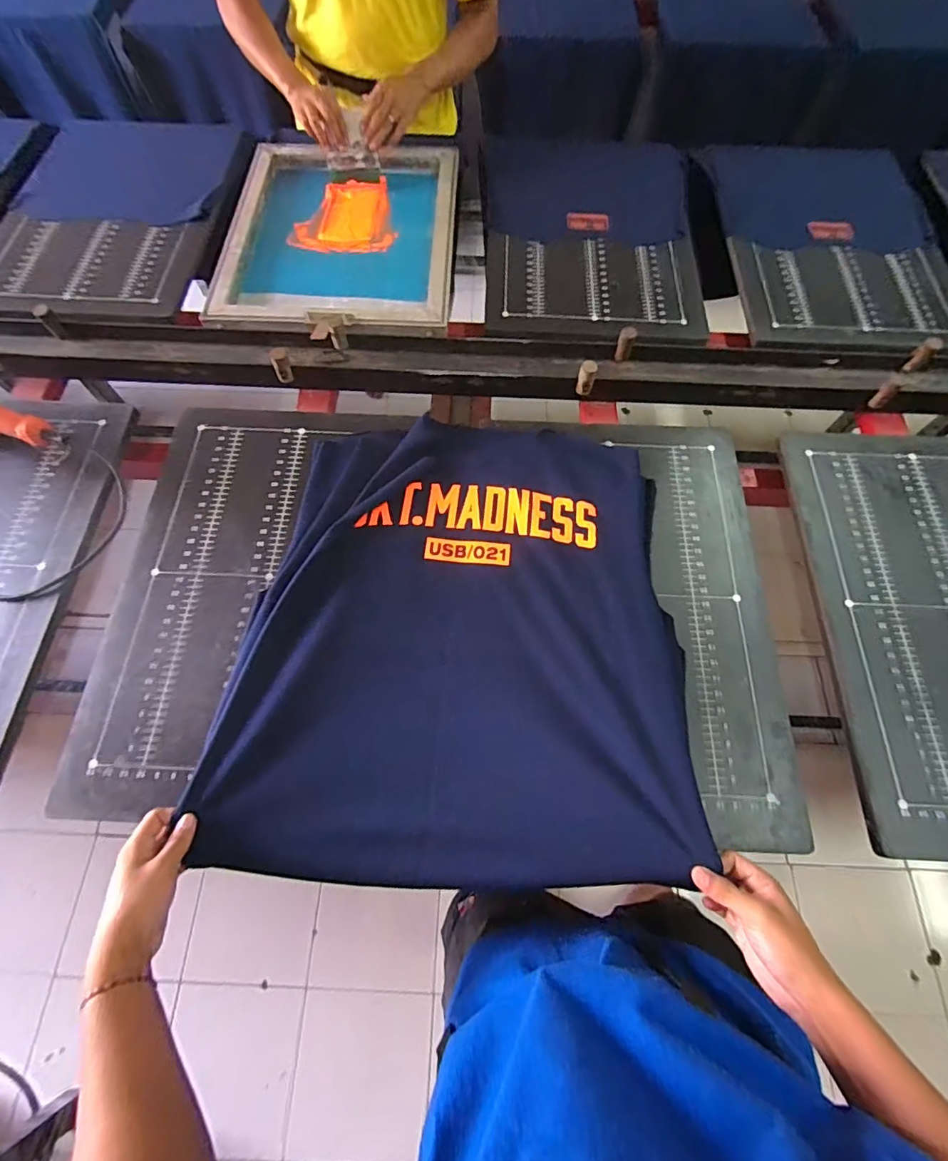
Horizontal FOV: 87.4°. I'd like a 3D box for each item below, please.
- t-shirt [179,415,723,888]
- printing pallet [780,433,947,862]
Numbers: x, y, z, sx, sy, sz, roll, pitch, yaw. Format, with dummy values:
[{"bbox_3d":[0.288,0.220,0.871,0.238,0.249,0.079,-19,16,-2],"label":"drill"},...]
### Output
[{"bbox_3d":[-0.013,0.036,0.641,0.553,0.066,0.603,1,66,0],"label":"t-shirt"},{"bbox_3d":[0.683,0.032,0.682,0.406,0.020,0.623,2,66,0],"label":"printing pallet"}]

